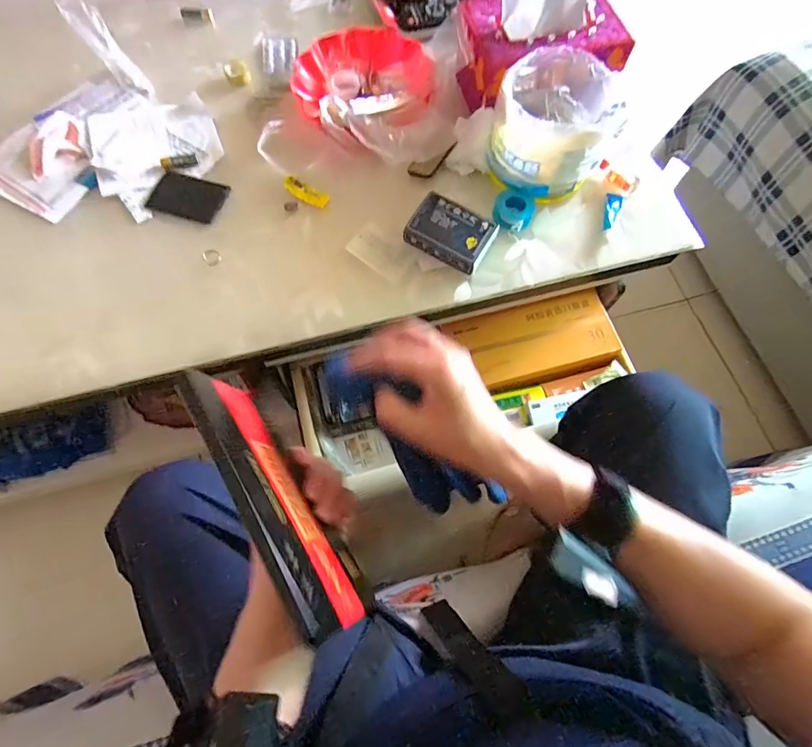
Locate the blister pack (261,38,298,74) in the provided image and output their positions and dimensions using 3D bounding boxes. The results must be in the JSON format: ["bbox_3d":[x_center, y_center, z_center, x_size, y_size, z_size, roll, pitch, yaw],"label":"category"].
[{"bbox_3d":[-0.199,-0.506,0.701,0.053,0.008,0.065,-8,70,-4],"label":"blister pack"}]

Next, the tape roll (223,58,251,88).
[{"bbox_3d":[-0.256,-0.455,0.676,0.035,0.021,0.036,0,69,-1],"label":"tape roll"}]

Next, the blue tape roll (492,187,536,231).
[{"bbox_3d":[0.142,-0.215,0.585,0.054,0.020,0.049,25,71,8],"label":"blue tape roll"}]

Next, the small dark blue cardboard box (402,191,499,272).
[{"bbox_3d":[0.058,-0.178,0.562,0.101,0.029,0.069,30,72,10],"label":"small dark blue cardboard box"}]

